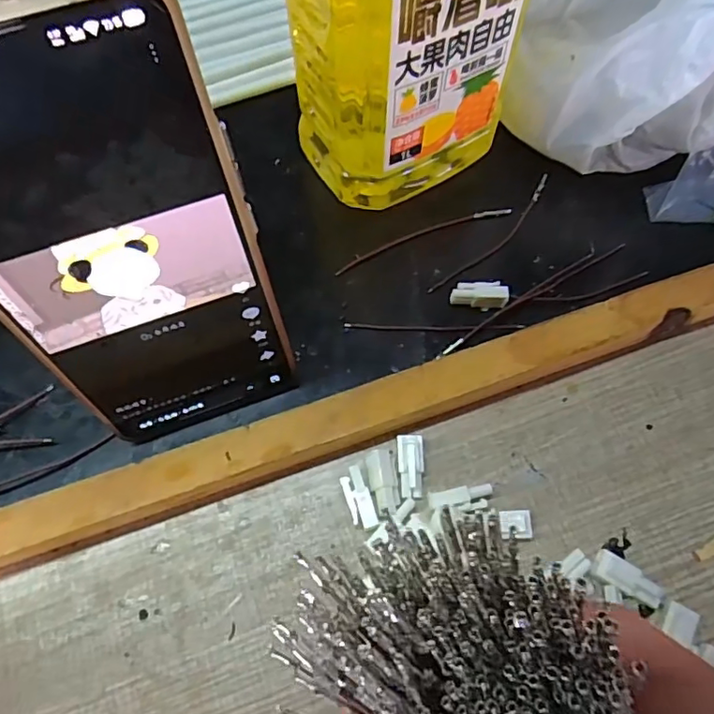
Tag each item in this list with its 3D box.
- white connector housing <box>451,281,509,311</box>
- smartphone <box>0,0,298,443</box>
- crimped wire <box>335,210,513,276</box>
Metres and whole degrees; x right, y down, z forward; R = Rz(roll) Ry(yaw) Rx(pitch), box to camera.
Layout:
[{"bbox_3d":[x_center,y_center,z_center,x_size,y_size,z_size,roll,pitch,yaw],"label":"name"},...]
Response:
[{"bbox_3d":[0.057,-0.029,0.268,0.025,0.010,0.010,3,66,2],"label":"white connector housing"},{"bbox_3d":[-0.070,-0.027,0.183,0.077,0.163,0.014,-19,57,-8],"label":"smartphone"},{"bbox_3d":[0.033,-0.062,0.287,0.094,0.004,0.010,-20,67,-8],"label":"crimped wire"}]

